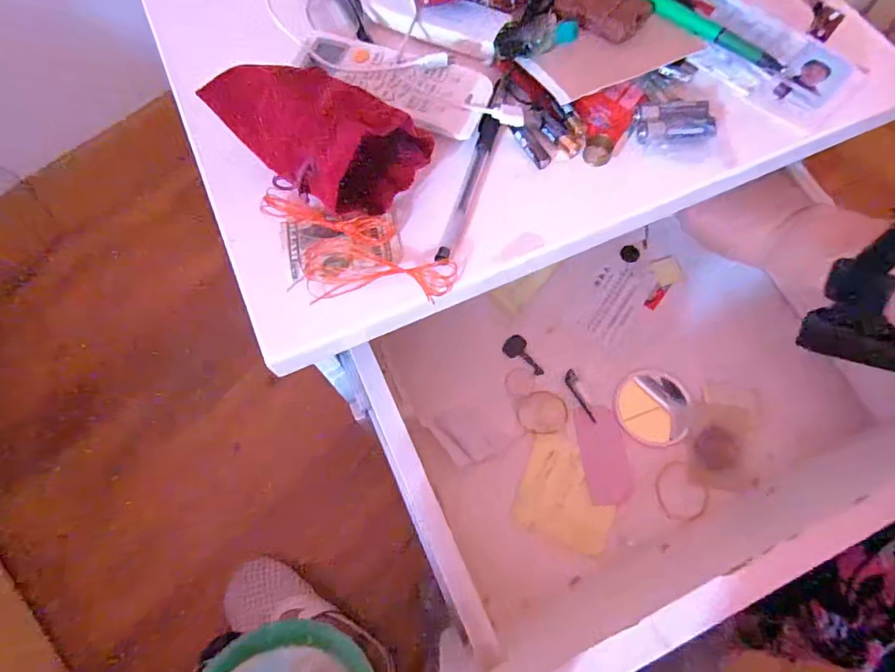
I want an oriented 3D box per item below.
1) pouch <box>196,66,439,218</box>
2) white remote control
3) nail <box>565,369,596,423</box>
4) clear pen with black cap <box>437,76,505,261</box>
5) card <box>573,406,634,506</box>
[{"bbox_3d":[-0.075,-0.114,0.269,0.119,0.059,0.063,37,72,11],"label":"pouch"},{"bbox_3d":[-0.037,-0.166,0.305,0.127,0.019,0.044,27,71,8],"label":"white remote control"},{"bbox_3d":[0.113,0.051,0.410,0.011,0.004,0.048,-15,70,-8],"label":"nail"},{"bbox_3d":[0.018,-0.107,0.295,0.011,0.013,0.137,17,70,4],"label":"clear pen with black cap"},{"bbox_3d":[0.129,0.097,0.395,0.037,0.004,0.077,-5,69,-5],"label":"card"}]

